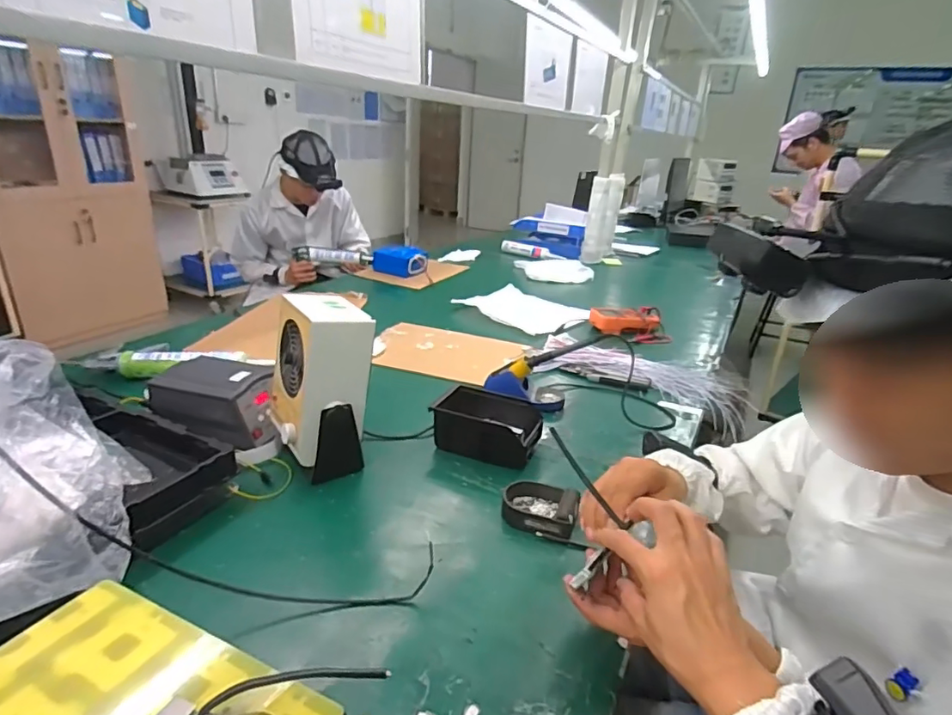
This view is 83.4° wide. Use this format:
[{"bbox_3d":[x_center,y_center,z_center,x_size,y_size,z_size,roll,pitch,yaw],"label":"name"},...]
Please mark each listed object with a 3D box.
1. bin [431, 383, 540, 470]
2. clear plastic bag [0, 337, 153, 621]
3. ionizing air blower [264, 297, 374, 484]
[{"bbox_3d":[0.021,0.116,0.902,0.168,0.074,0.115,12,24,18],"label":"bin"},{"bbox_3d":[-0.465,0.100,0.525,0.264,0.202,0.240,19,27,32],"label":"clear plastic bag"},{"bbox_3d":[-0.238,0.044,0.805,0.126,0.251,0.147,-12,28,-34],"label":"ionizing air blower"}]

